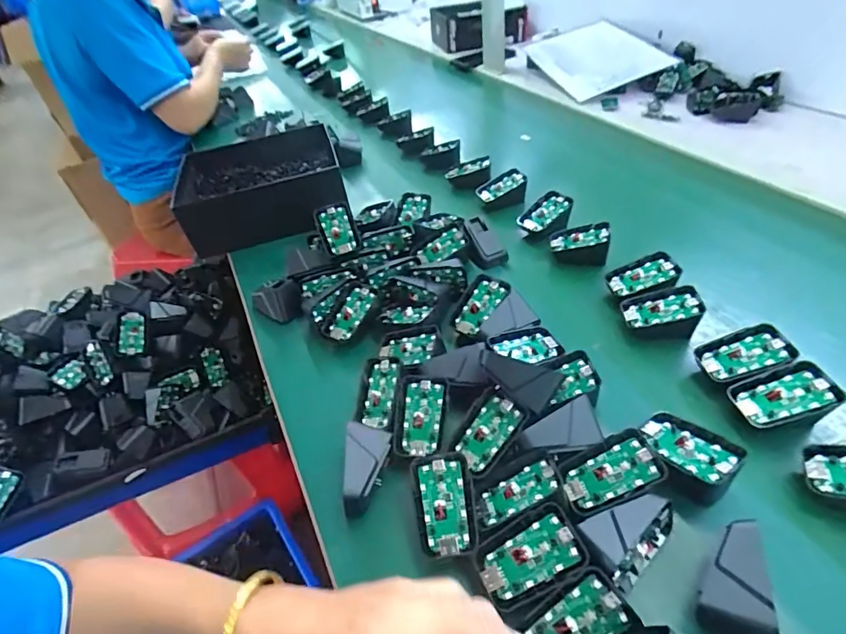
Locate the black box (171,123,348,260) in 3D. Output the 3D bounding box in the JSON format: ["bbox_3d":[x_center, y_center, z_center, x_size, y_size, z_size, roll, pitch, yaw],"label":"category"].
[{"bbox_3d":[-0.251,-0.209,0.740,0.227,0.088,0.211,-15,44,-8],"label":"black box"}]

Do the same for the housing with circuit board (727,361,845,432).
[{"bbox_3d":[0.293,0.069,0.385,0.066,0.043,0.043,-7,43,0],"label":"housing with circuit board"}]

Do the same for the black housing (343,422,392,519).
[{"bbox_3d":[-0.048,0.121,0.371,0.033,0.026,0.068,2,57,10],"label":"black housing"}]

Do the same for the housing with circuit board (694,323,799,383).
[{"bbox_3d":[0.285,0.040,0.420,0.068,0.045,0.043,-8,43,0],"label":"housing with circuit board"}]

